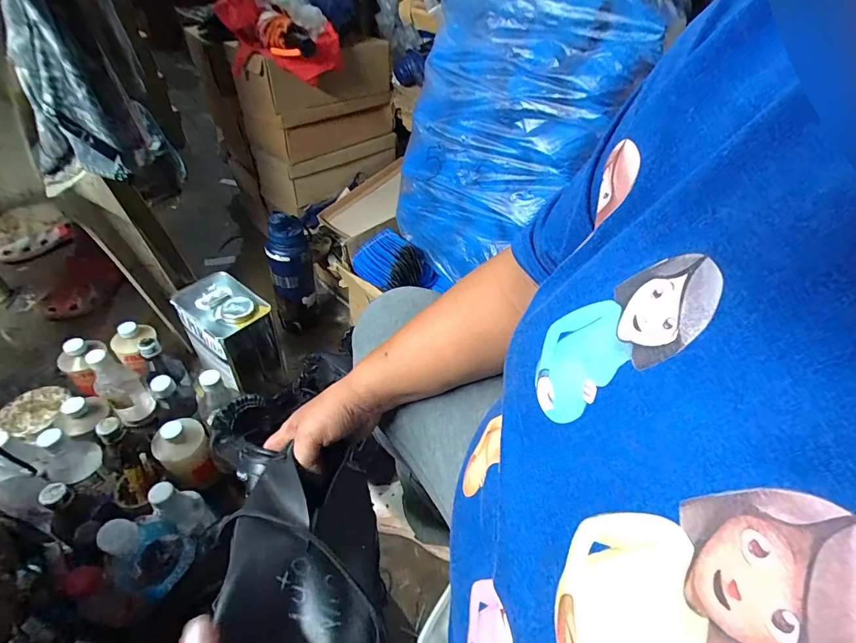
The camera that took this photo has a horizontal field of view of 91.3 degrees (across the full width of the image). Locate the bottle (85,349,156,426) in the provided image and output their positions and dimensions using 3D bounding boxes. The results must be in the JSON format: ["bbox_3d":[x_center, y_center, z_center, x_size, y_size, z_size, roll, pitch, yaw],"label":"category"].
[{"bbox_3d":[-0.548,0.114,0.744,0.071,0.160,0.064,34,50,24],"label":"bottle"}]

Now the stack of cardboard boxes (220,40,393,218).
[{"bbox_3d":[-0.247,-0.467,1.003,0.176,0.313,0.322,33,50,23],"label":"stack of cardboard boxes"}]

